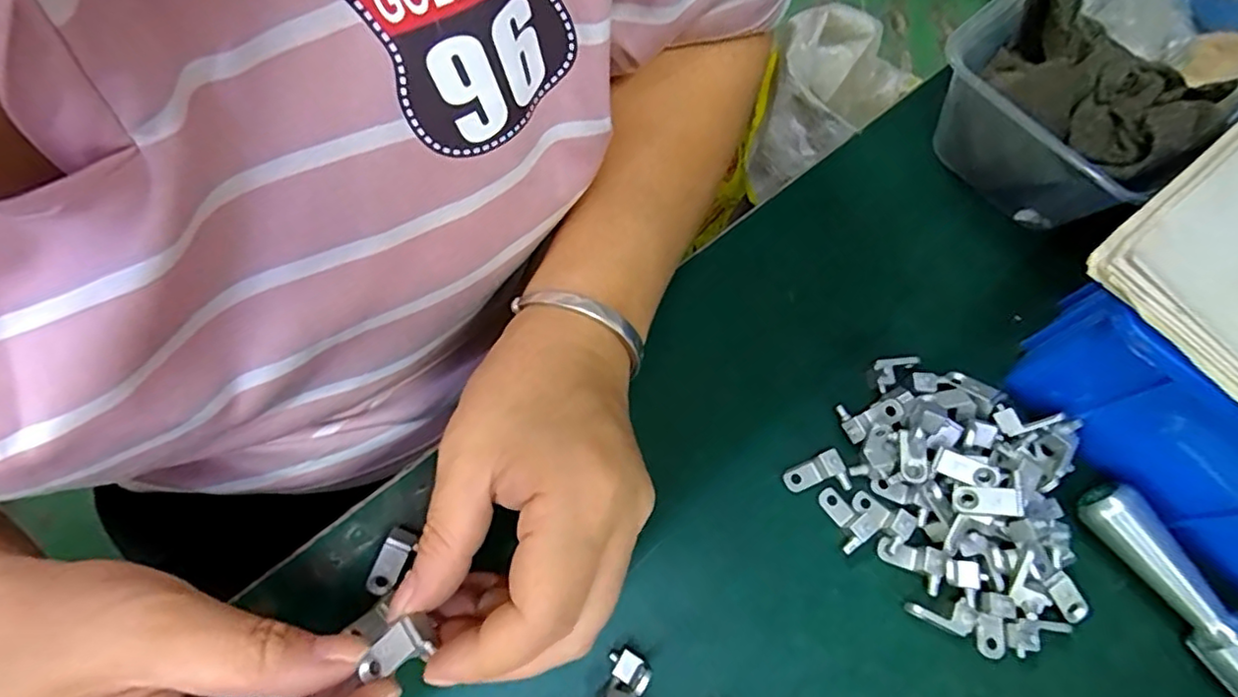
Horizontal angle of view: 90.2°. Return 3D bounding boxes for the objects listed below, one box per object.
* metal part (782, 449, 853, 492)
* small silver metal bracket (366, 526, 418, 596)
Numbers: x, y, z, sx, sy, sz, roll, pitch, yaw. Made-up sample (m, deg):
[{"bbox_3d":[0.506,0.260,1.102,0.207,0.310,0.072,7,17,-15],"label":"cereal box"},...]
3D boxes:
[{"bbox_3d":[0.082,0.053,0.253,0.022,0.011,0.017,-22,70,-11],"label":"metal part"},{"bbox_3d":[-0.087,0.081,0.234,0.010,0.007,0.026,26,85,8],"label":"small silver metal bracket"}]

